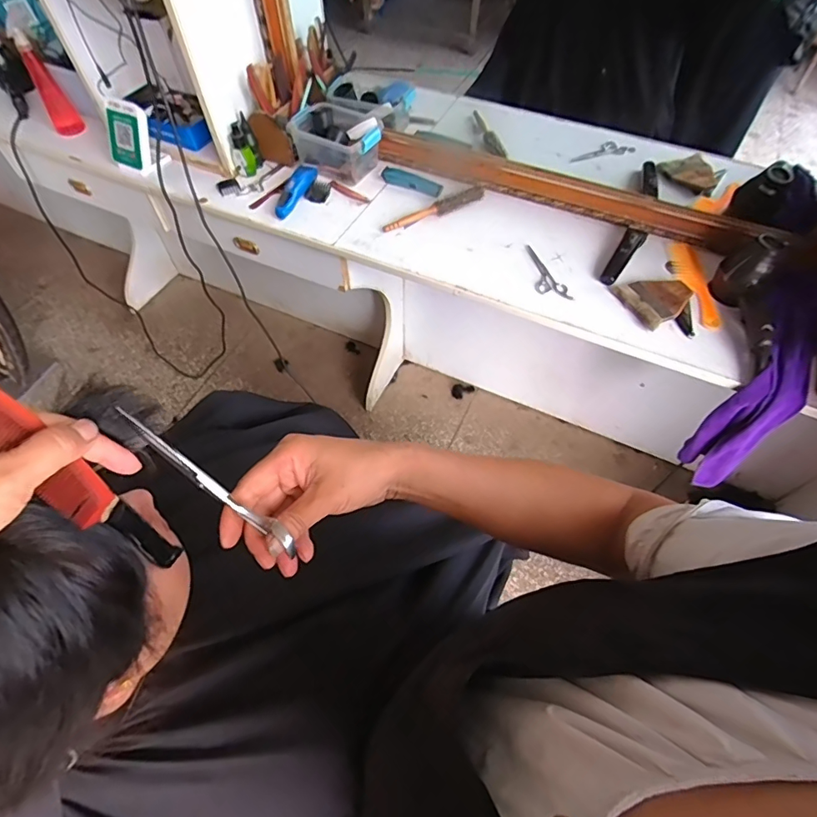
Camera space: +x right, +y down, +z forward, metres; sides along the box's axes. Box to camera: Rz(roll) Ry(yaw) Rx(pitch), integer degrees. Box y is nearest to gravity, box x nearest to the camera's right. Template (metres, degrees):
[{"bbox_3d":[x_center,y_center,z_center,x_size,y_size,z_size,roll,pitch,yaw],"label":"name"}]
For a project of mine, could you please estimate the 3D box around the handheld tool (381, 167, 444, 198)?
[{"bbox_3d":[0.008,-0.536,1.119,0.154,0.016,0.042,24,61,14],"label":"handheld tool"}]

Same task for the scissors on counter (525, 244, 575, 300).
[{"bbox_3d":[0.267,-0.272,0.959,0.050,0.009,0.167,-21,60,-13],"label":"scissors on counter"}]

